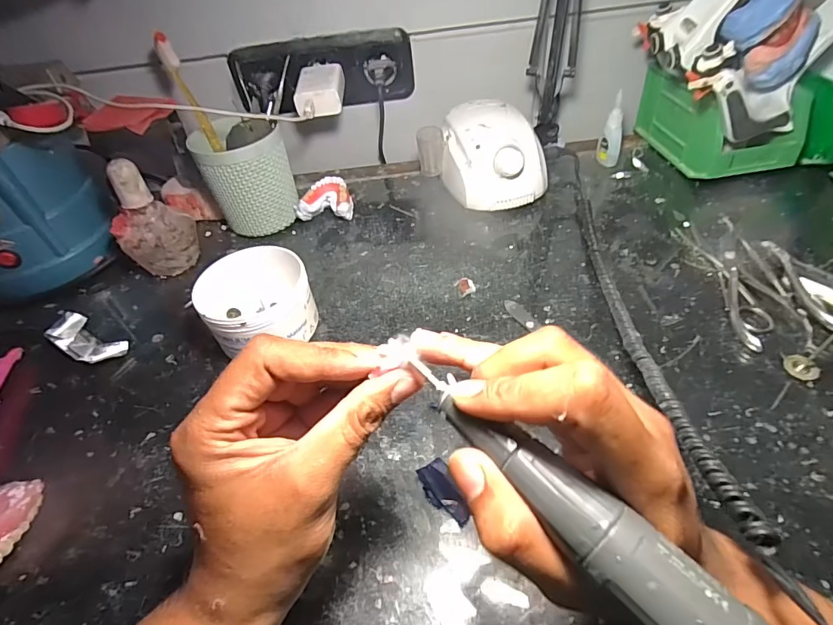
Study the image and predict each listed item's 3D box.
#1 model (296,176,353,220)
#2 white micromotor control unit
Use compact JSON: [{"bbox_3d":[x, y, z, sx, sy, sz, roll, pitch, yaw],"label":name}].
[{"bbox_3d":[-0.107,-0.132,0.535,0.064,0.035,0.050,-3,46,5],"label":"model"},{"bbox_3d":[0.082,-0.181,0.526,0.096,0.080,0.135,-19,46,-11],"label":"white micromotor control unit"}]

